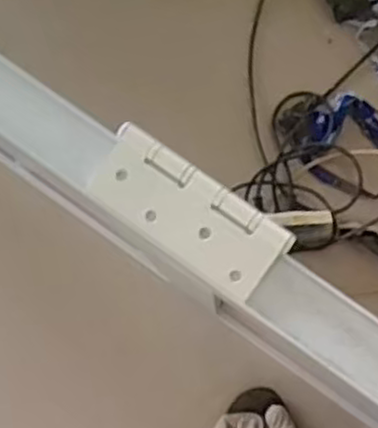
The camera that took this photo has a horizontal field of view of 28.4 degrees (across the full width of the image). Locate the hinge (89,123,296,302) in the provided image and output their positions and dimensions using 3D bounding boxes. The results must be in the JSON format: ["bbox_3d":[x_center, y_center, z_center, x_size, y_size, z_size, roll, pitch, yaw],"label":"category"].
[{"bbox_3d":[0.000,-0.001,0.382,0.102,0.007,0.041,35,85,8],"label":"hinge"}]

